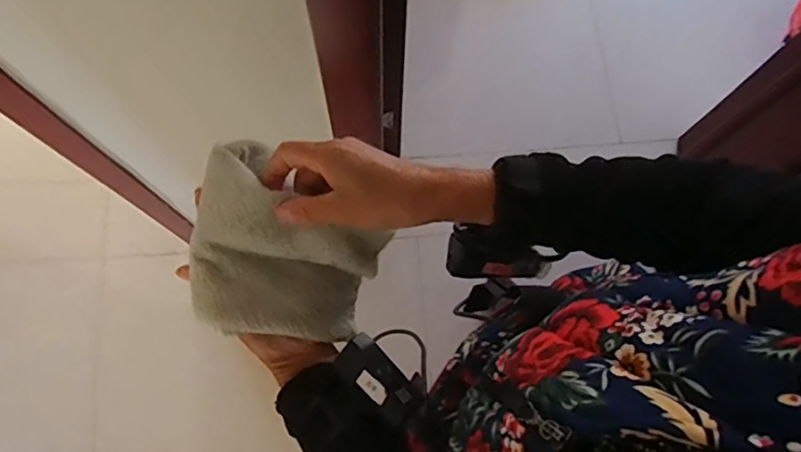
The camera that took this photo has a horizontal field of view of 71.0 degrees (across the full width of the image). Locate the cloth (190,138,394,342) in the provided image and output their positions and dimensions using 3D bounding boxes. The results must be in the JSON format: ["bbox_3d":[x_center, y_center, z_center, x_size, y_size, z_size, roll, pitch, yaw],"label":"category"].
[{"bbox_3d":[-0.089,0.020,0.438,0.139,0.046,0.127,19,100,-15],"label":"cloth"}]

